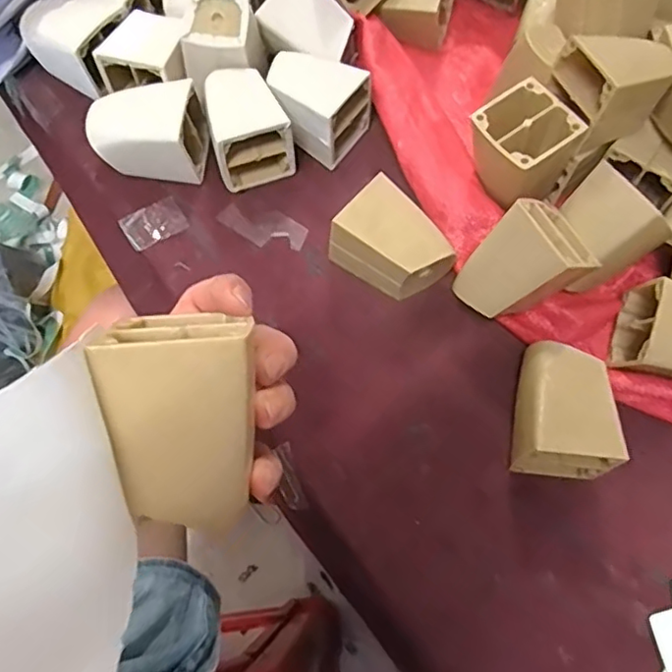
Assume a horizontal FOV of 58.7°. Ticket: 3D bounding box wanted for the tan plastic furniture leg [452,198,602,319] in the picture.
[{"bbox_3d":[0.125,-0.049,0.405,0.059,0.079,0.055,-11,67,-44],"label":"tan plastic furniture leg"}]

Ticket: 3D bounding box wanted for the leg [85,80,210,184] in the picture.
[{"bbox_3d":[-0.145,-0.158,0.457,0.082,0.050,0.054,7,68,2],"label":"leg"}]

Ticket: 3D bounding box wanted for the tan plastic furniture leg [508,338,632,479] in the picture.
[{"bbox_3d":[0.139,0.045,0.378,0.060,0.046,0.077,4,68,1],"label":"tan plastic furniture leg"}]

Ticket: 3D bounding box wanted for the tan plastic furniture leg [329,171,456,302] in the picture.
[{"bbox_3d":[0.039,-0.061,0.416,0.071,0.055,0.050,42,73,15],"label":"tan plastic furniture leg"}]

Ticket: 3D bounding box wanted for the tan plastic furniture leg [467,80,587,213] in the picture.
[{"bbox_3d":[0.127,-0.130,0.423,0.059,0.062,0.062,-36,73,-14],"label":"tan plastic furniture leg"}]

